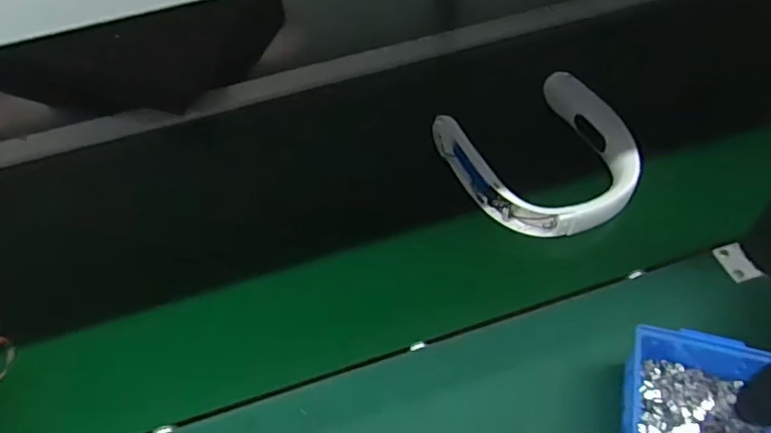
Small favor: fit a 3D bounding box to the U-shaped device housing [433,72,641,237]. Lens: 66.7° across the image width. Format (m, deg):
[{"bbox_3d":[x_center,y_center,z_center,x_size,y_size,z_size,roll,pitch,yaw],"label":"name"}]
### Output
[{"bbox_3d":[0.184,-0.070,0.682,0.195,0.052,0.203,-24,56,-14],"label":"U-shaped device housing"}]

